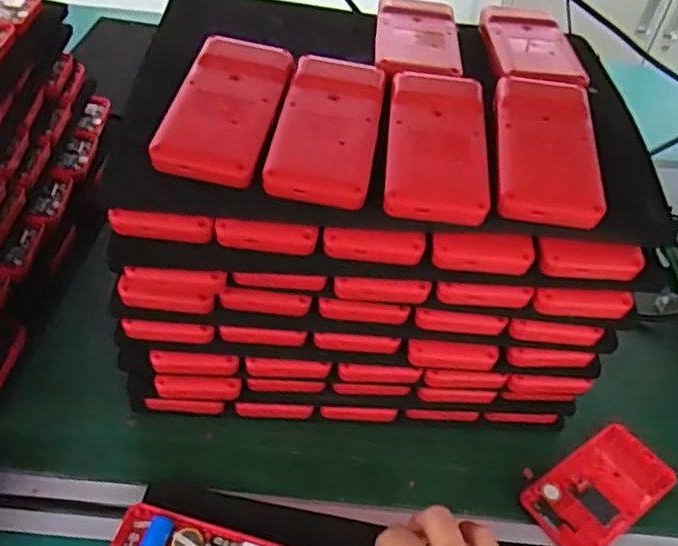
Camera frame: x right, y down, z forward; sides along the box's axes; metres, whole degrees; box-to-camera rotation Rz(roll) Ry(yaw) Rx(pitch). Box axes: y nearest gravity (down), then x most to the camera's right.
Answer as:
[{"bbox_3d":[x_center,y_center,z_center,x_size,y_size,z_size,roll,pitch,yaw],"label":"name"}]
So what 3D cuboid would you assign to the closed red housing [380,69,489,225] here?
[{"bbox_3d":[0.063,-0.083,0.407,0.061,0.020,0.122,7,46,0],"label":"closed red housing"}]

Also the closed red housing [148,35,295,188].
[{"bbox_3d":[-0.071,-0.106,0.407,0.063,0.022,0.119,11,46,3],"label":"closed red housing"}]

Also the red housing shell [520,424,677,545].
[{"bbox_3d":[0.199,0.162,0.484,0.120,0.014,0.062,-25,54,-27],"label":"red housing shell"}]

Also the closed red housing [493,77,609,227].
[{"bbox_3d":[0.133,-0.082,0.414,0.062,0.021,0.121,8,46,1],"label":"closed red housing"}]

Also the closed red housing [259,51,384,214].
[{"bbox_3d":[-0.006,-0.092,0.407,0.061,0.024,0.115,9,49,2],"label":"closed red housing"}]

